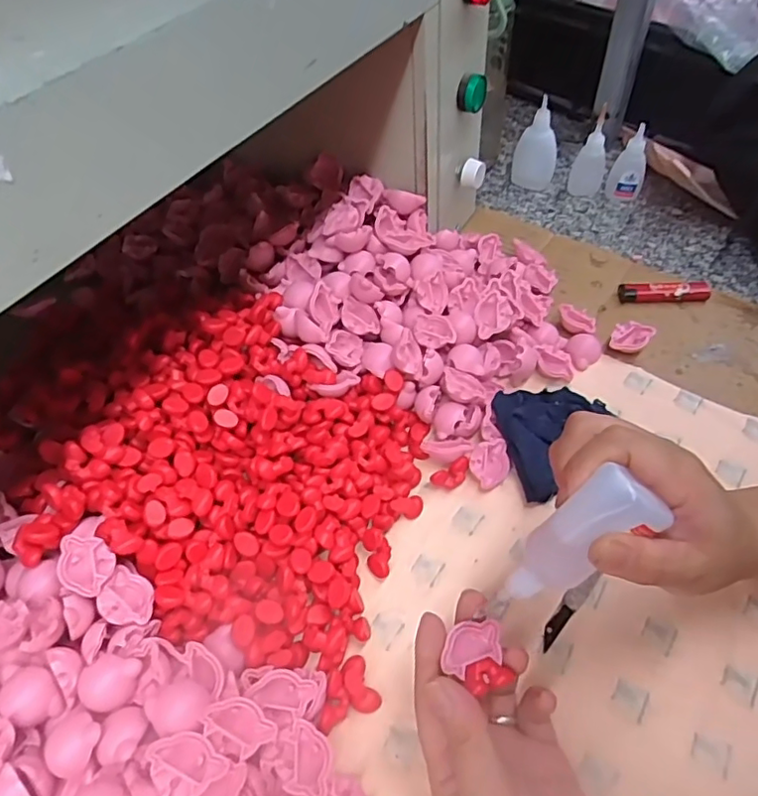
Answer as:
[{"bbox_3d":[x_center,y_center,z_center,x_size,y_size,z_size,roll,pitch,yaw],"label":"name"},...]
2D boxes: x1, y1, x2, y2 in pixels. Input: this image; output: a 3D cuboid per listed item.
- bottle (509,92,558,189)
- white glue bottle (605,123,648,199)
[{"bbox_3d":[0.167,-0.264,0.614,0.044,0.086,0.029,13,55,11],"label":"bottle"},{"bbox_3d":[0.257,-0.240,0.591,0.033,0.077,0.019,21,57,17],"label":"white glue bottle"}]

